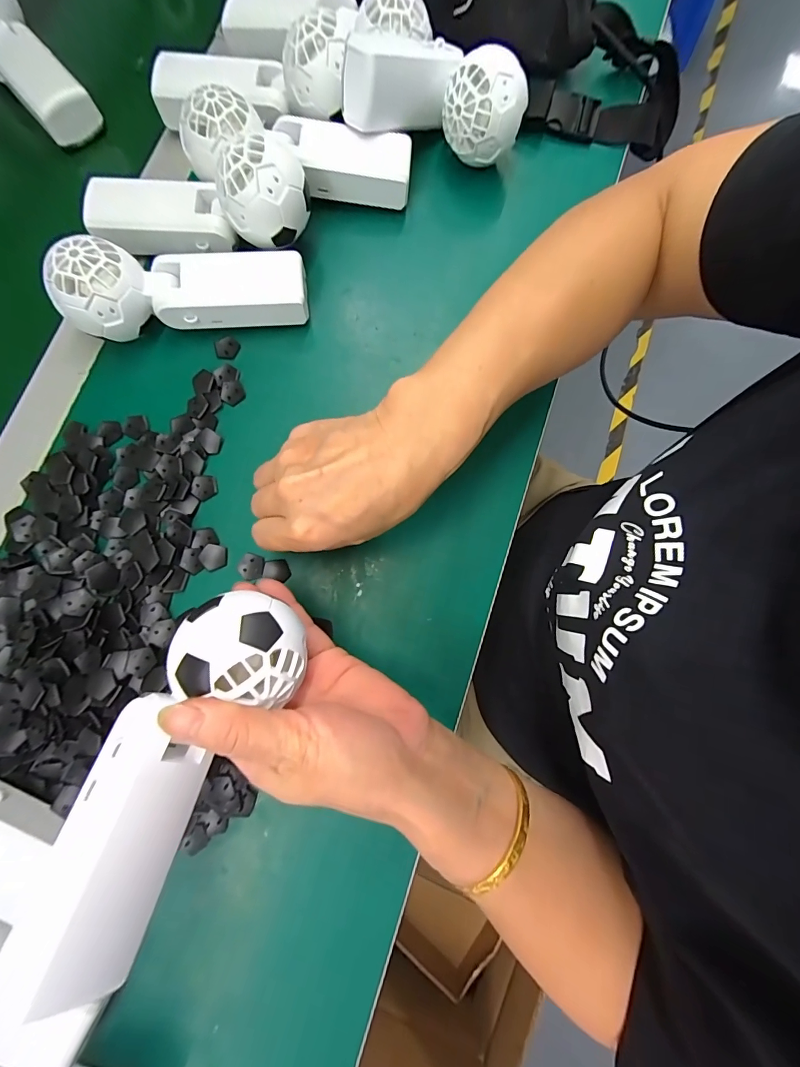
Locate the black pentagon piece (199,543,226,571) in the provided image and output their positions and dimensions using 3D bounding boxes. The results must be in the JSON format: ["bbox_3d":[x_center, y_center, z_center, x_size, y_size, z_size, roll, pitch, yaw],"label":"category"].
[{"bbox_3d":[-0.134,0.017,0.286,0.017,0.004,0.018,12,80,2],"label":"black pentagon piece"}]

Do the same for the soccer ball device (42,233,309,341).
[{"bbox_3d":[-0.153,-0.177,0.289,0.163,0.062,0.045,-10,80,-2],"label":"soccer ball device"}]

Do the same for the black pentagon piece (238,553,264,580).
[{"bbox_3d":[-0.106,0.024,0.283,0.019,0.004,0.017,13,80,3],"label":"black pentagon piece"}]

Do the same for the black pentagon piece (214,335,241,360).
[{"bbox_3d":[-0.135,-0.144,0.311,0.019,0.004,0.017,-28,81,-5],"label":"black pentagon piece"}]

